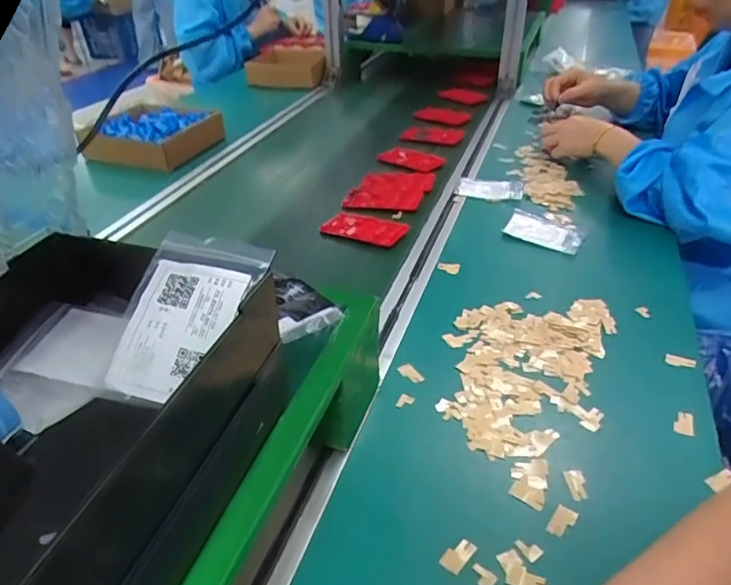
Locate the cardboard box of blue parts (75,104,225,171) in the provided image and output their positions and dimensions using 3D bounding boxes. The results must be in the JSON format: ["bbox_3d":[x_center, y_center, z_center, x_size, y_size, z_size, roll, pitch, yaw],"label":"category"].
[{"bbox_3d":[-0.422,-0.315,1.076,0.206,0.055,0.212,13,38,19],"label":"cardboard box of blue parts"}]

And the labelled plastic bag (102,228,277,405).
[{"bbox_3d":[-0.104,0.011,0.306,0.067,0.005,0.101,15,68,16],"label":"labelled plastic bag"}]

